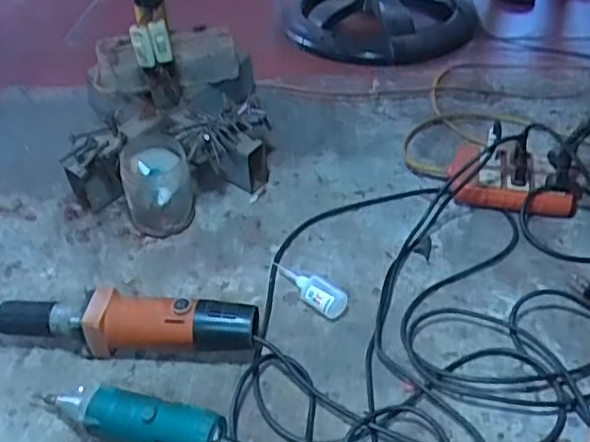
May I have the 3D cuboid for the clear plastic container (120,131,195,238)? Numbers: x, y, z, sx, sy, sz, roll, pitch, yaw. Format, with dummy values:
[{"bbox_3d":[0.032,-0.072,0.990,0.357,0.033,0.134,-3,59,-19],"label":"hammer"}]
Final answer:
[{"bbox_3d":[-0.202,-0.052,0.935,0.098,0.111,0.098,-9,41,-7],"label":"clear plastic container"}]

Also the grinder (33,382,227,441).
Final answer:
[{"bbox_3d":[-0.178,0.209,0.665,0.222,0.057,0.048,11,43,16],"label":"grinder"}]

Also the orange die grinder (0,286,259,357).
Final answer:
[{"bbox_3d":[-0.243,0.126,0.762,0.394,0.075,0.056,1,41,4],"label":"orange die grinder"}]

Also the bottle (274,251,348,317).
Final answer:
[{"bbox_3d":[0.013,0.079,0.827,0.034,0.032,0.137,-30,48,-27],"label":"bottle"}]

